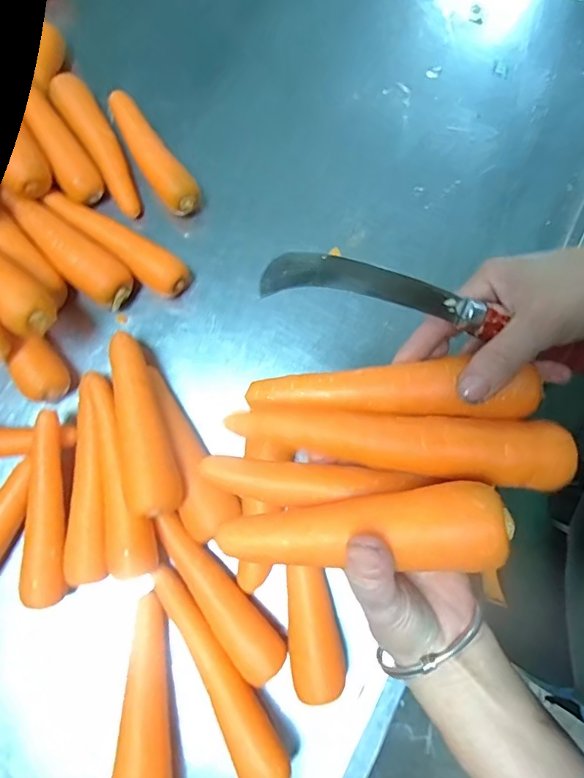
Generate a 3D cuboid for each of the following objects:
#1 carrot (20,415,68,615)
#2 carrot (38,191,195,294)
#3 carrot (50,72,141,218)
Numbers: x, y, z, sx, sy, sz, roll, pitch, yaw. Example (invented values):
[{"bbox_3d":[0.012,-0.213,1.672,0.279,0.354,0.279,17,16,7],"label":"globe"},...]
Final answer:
[{"bbox_3d":[-0.213,0.103,0.419,0.032,0.034,0.158,-6,77,-1],"label":"carrot"},{"bbox_3d":[-0.178,-0.144,0.481,0.169,0.033,0.039,31,79,7],"label":"carrot"},{"bbox_3d":[-0.197,-0.254,0.495,0.037,0.037,0.154,-32,79,-7],"label":"carrot"}]

